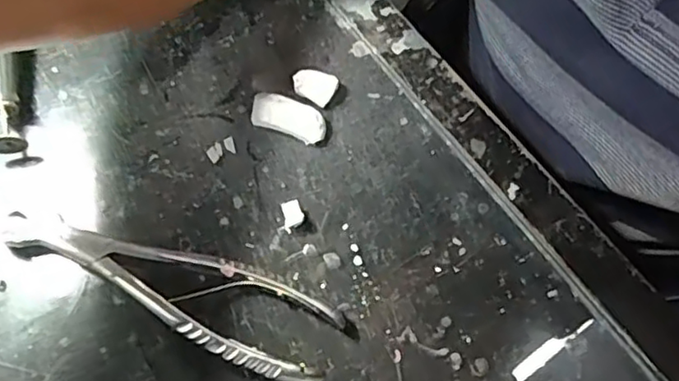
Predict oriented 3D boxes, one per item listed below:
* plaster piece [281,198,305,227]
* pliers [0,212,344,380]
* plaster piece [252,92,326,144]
[{"bbox_3d":[-0.026,0.013,0.352,0.011,0.006,0.016,-14,69,-7],"label":"plaster piece"},{"bbox_3d":[-0.093,0.046,0.332,0.188,0.016,0.048,23,69,7],"label":"pliers"},{"bbox_3d":[-0.030,-0.042,0.370,0.044,0.015,0.017,21,69,6],"label":"plaster piece"}]

